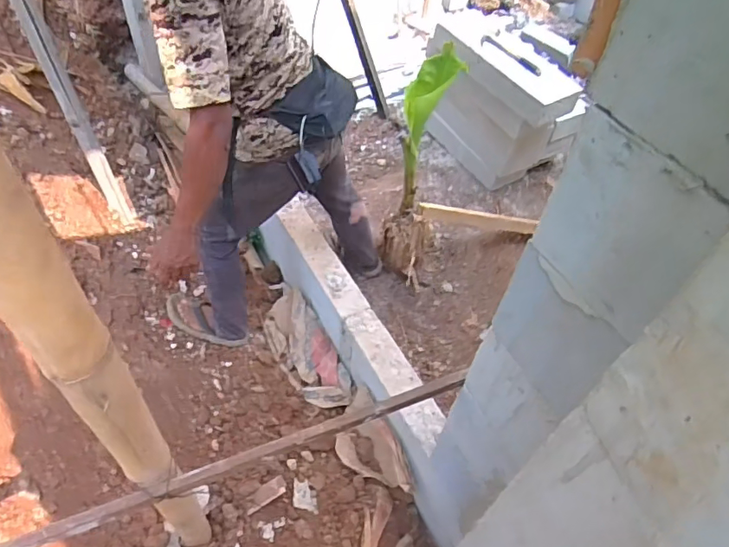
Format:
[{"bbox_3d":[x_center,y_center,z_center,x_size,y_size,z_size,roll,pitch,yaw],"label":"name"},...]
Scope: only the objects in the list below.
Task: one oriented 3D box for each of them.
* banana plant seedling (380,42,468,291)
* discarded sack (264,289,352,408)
[{"bbox_3d":[0.164,-0.313,1.620,0.165,0.708,0.223,10,51,4],"label":"banana plant seedling"},{"bbox_3d":[-0.198,0.241,1.666,0.169,0.097,0.460,-24,56,-22],"label":"discarded sack"}]

